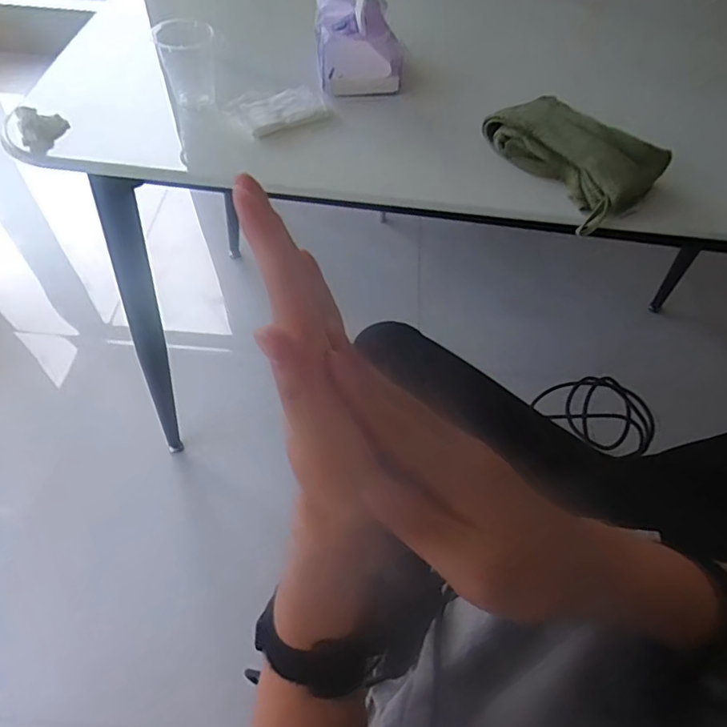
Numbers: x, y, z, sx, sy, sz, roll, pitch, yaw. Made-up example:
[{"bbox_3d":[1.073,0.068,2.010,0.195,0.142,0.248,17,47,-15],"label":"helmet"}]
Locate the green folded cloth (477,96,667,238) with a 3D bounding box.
[{"bbox_3d":[0.229,-0.240,0.610,0.126,0.052,0.191,-38,65,-25],"label":"green folded cloth"}]

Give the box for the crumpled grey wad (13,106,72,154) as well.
[{"bbox_3d":[-0.361,-0.266,0.614,0.046,0.034,0.041,-15,58,-14],"label":"crumpled grey wad"}]

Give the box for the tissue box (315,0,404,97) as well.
[{"bbox_3d":[-0.005,-0.422,0.684,0.102,0.098,0.123,-1,55,-4],"label":"tissue box"}]

